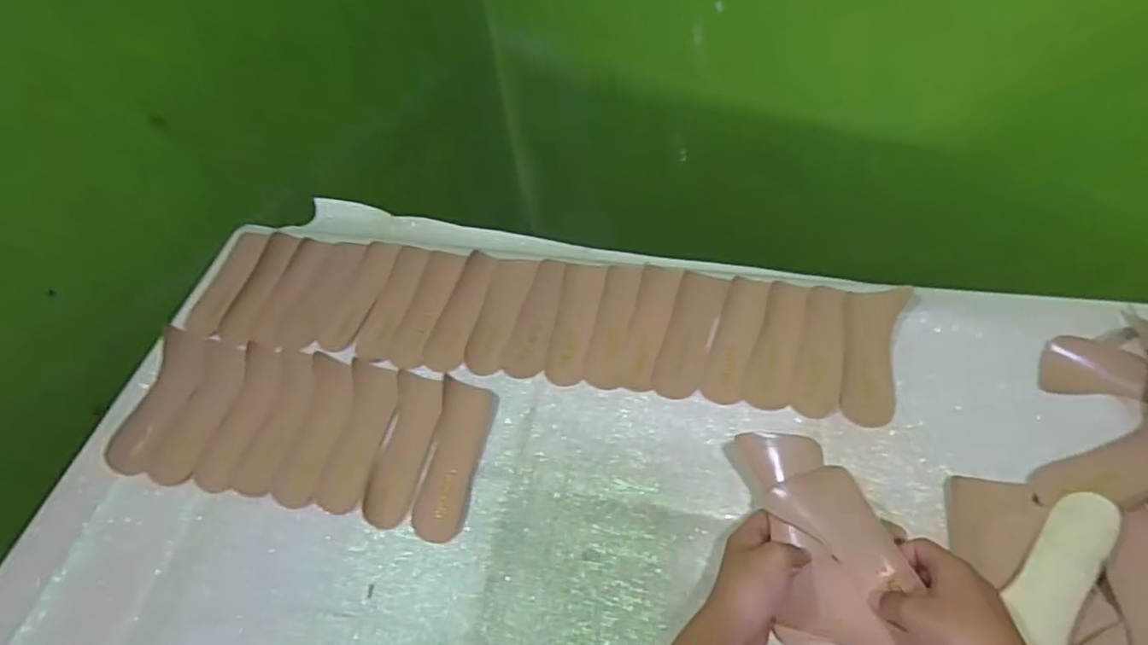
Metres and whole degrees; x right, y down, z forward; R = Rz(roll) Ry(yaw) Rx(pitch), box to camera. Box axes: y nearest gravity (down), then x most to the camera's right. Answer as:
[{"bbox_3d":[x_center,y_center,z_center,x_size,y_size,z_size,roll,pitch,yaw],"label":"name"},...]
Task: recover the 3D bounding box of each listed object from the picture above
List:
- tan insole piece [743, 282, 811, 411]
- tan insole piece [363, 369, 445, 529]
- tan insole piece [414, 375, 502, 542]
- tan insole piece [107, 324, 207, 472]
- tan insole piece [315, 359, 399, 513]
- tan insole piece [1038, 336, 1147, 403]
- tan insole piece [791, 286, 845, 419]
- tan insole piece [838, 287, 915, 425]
[{"bbox_3d":[0.198,0.021,0.651,0.041,0.007,0.143,14,63,12],"label":"tan insole piece"},{"bbox_3d":[-0.155,0.113,0.612,0.048,0.009,0.147,4,56,8],"label":"tan insole piece"},{"bbox_3d":[-0.107,0.123,0.607,0.051,0.005,0.147,6,59,5],"label":"tan insole piece"},{"bbox_3d":[-0.412,0.076,0.667,0.055,0.010,0.153,6,57,7],"label":"tan insole piece"},{"bbox_3d":[-0.201,0.104,0.629,0.050,0.004,0.151,2,56,7],"label":"tan insole piece"},{"bbox_3d":[0.457,0.040,0.589,0.080,0.006,0.056,5,63,22],"label":"tan insole piece"},{"bbox_3d":[0.238,0.027,0.641,0.046,0.011,0.141,12,57,13],"label":"tan insole piece"},{"bbox_3d":[0.280,0.027,0.635,0.056,0.007,0.151,12,62,20],"label":"tan insole piece"}]

